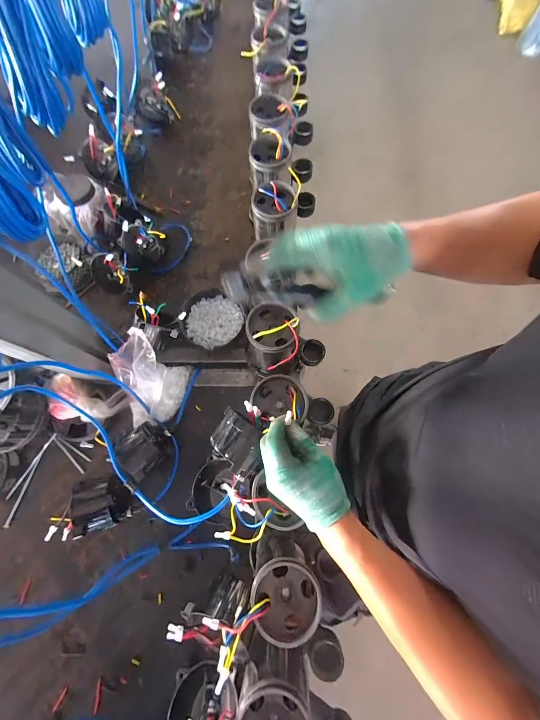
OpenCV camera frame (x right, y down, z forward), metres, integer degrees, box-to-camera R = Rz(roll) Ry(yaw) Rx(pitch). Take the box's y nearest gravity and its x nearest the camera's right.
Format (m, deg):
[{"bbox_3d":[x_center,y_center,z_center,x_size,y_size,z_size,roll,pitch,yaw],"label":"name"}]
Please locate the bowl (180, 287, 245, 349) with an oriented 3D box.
[{"bbox_3d":[-0.138,-0.096,0.642,0.143,0.045,0.132,0,73,0],"label":"bowl"}]

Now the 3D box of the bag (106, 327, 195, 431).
[{"bbox_3d":[-0.251,0.039,0.564,0.129,0.103,0.175,9,73,3],"label":"bag"}]

